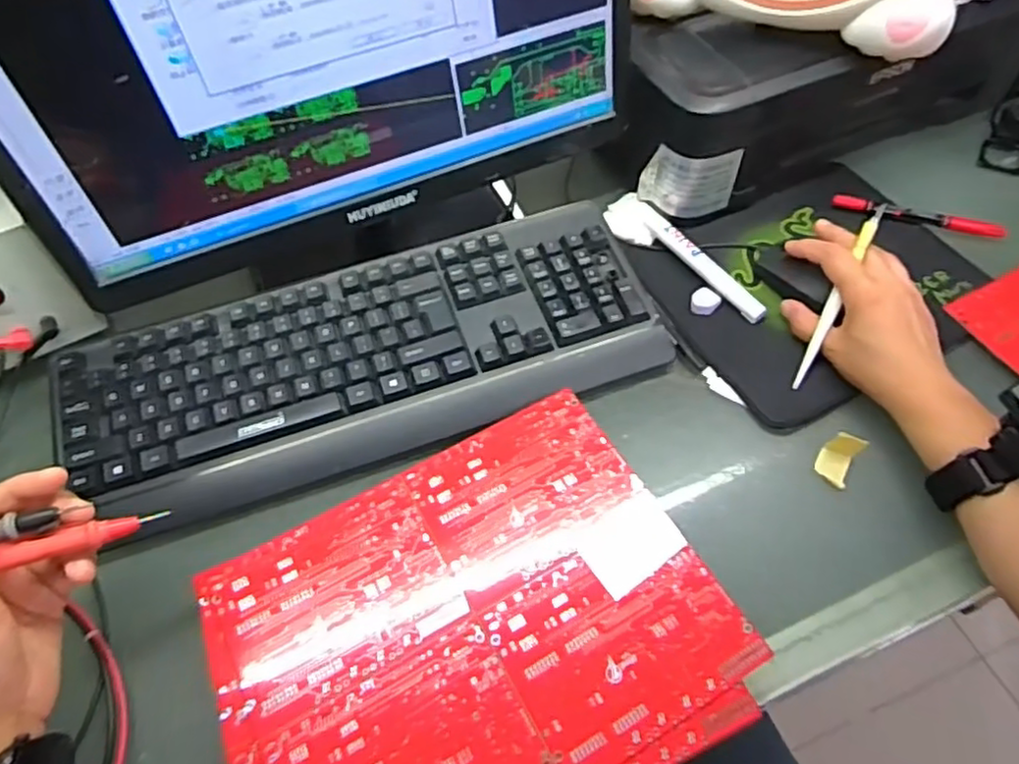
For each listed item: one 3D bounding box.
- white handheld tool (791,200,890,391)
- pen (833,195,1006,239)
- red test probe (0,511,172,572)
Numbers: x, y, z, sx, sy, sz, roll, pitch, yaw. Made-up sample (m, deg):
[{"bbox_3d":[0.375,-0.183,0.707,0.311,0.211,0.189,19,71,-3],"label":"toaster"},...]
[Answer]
[{"bbox_3d":[0.241,-0.062,0.495,0.009,0.011,0.149,26,91,18],"label":"white handheld tool"},{"bbox_3d":[0.358,-0.146,0.591,0.139,0.016,0.016,12,57,11],"label":"pen"},{"bbox_3d":[-0.247,0.086,0.335,0.137,0.014,0.015,-13,55,-27],"label":"red test probe"}]

